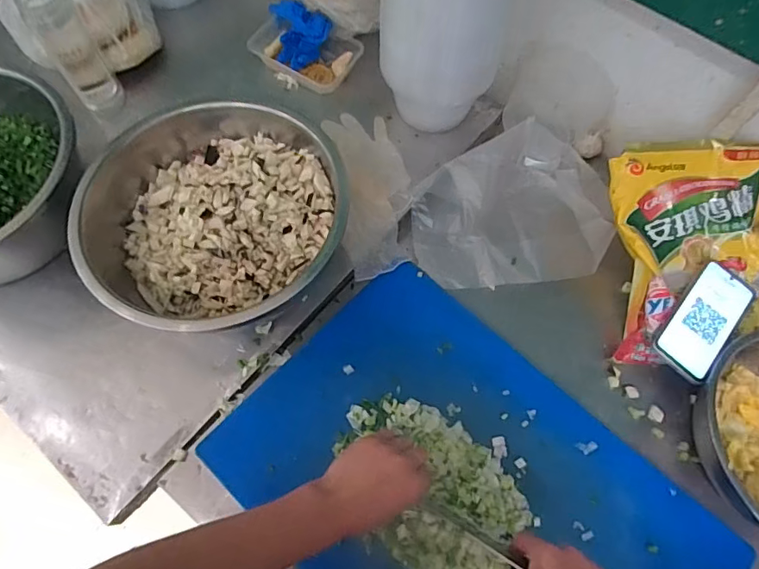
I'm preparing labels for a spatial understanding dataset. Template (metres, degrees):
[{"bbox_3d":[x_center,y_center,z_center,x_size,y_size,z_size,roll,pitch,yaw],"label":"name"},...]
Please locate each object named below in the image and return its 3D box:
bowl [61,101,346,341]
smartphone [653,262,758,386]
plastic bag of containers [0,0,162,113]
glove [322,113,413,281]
[{"bbox_3d":[-0.199,-0.103,0.625,0.304,0.125,0.276,-5,69,-2],"label":"bowl"},{"bbox_3d":[0.425,0.045,0.629,0.075,0.013,0.165,41,74,10],"label":"smartphone"},{"bbox_3d":[-0.455,-0.436,0.736,0.193,0.217,0.205,39,74,14],"label":"plastic bag of containers"},{"bbox_3d":[-0.011,-0.142,0.688,0.109,0.039,0.276,-9,69,-3],"label":"glove"}]

